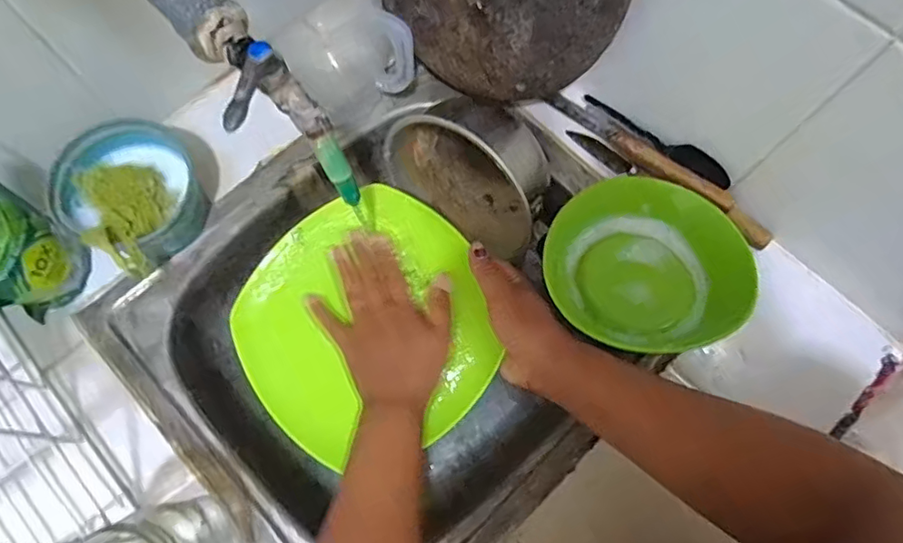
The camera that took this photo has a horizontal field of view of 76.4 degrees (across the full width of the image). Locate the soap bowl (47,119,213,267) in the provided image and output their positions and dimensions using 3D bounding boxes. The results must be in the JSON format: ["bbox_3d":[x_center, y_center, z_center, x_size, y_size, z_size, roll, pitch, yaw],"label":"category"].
[{"bbox_3d":[-0.271,-0.073,0.504,0.108,0.068,0.109,0,73,-1],"label":"soap bowl"}]

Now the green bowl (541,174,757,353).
[{"bbox_3d":[0.162,-0.010,0.492,0.167,0.063,0.155,0,73,-1],"label":"green bowl"}]

